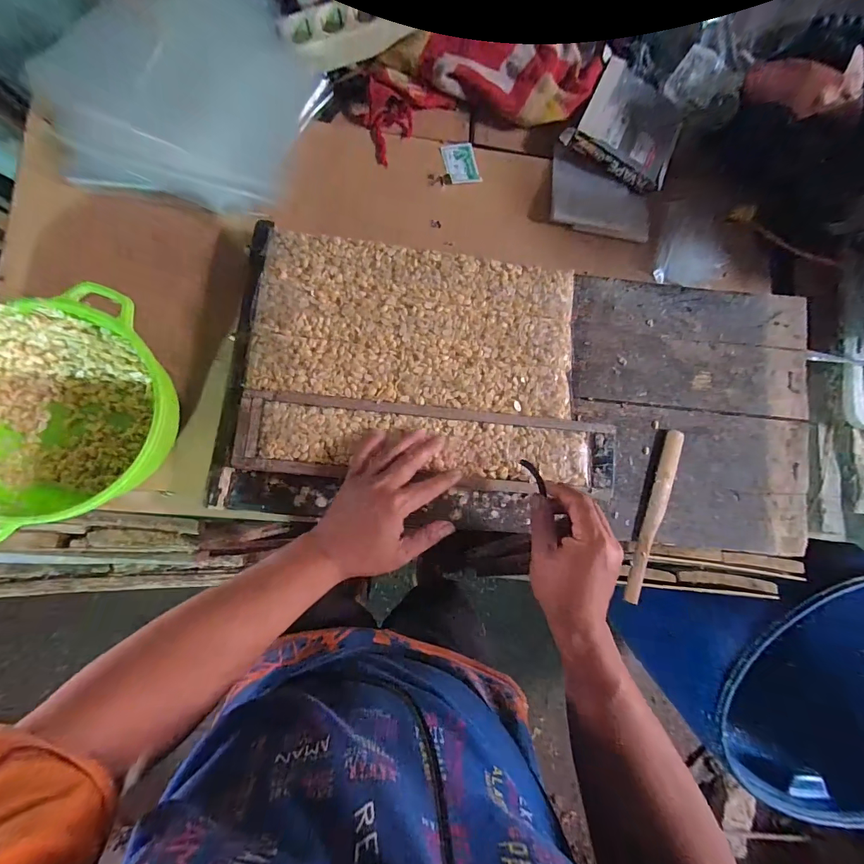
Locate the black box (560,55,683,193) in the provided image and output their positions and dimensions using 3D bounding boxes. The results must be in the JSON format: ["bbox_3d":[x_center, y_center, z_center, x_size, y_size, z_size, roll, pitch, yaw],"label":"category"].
[{"bbox_3d":[0.285,-0.443,0.572,0.153,0.027,0.153,24,86,-2],"label":"black box"}]

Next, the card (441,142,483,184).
[{"bbox_3d":[0.042,-0.382,0.563,0.047,0.004,0.061,-17,88,-4],"label":"card"}]

